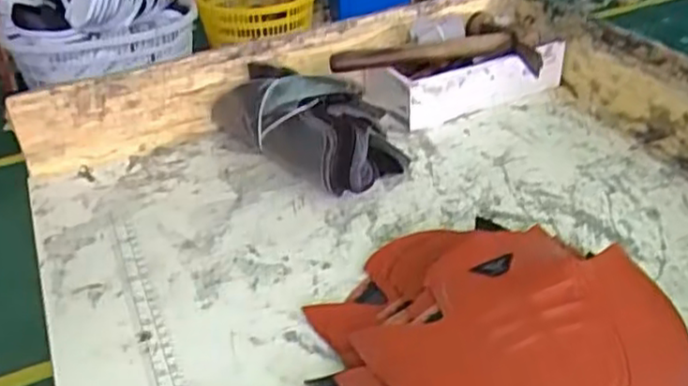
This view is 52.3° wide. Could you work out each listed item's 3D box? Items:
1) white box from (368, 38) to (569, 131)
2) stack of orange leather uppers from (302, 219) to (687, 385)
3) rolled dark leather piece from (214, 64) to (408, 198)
[{"bbox_3d":[0.127,-0.119,0.724,0.201,0.057,0.069,-16,36,-16],"label":"white box"},{"bbox_3d":[0.083,0.094,0.418,0.228,0.051,0.227,11,37,21],"label":"stack of orange leather uppers"},{"bbox_3d":[-0.037,-0.069,0.651,0.196,0.078,0.085,27,46,38],"label":"rolled dark leather piece"}]

